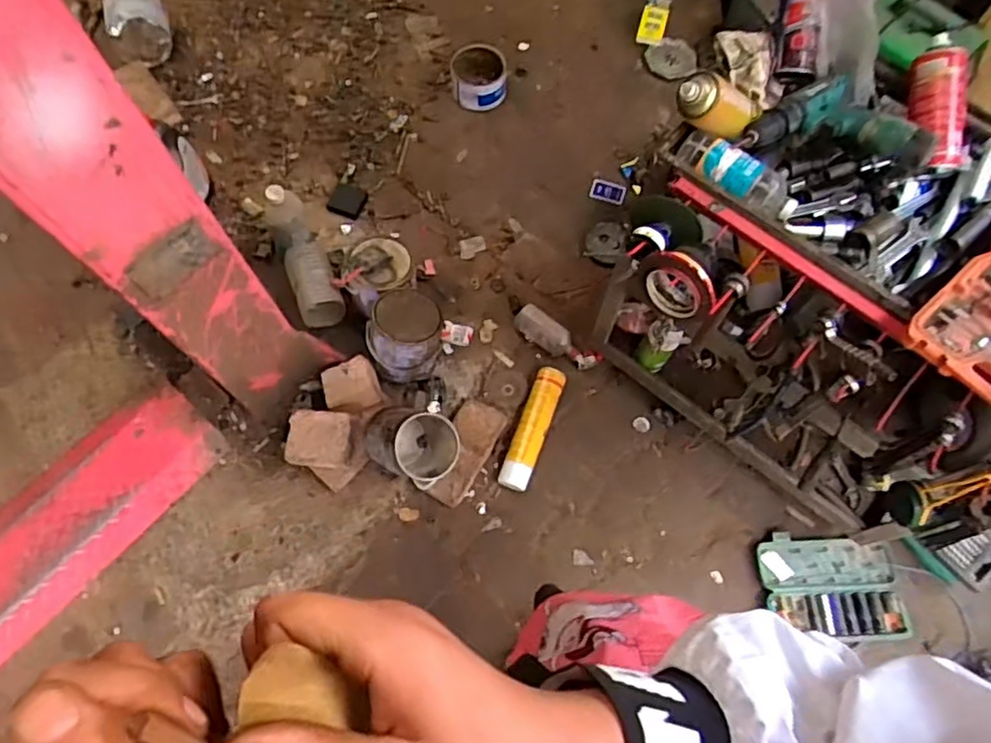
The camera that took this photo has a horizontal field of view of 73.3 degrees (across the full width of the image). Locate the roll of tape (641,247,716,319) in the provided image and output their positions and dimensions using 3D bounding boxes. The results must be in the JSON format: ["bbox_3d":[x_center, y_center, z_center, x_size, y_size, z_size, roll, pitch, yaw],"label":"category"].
[{"bbox_3d":[0.251,-0.118,0.911,0.112,0.115,0.033,39,73,13],"label":"roll of tape"}]

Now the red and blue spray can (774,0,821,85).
[{"bbox_3d":[0.427,-0.500,0.927,0.050,0.063,0.183,3,99,2],"label":"red and blue spray can"}]

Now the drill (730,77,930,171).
[{"bbox_3d":[0.445,-0.333,0.867,0.225,0.067,0.119,12,71,5],"label":"drill"}]

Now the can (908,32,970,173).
[{"bbox_3d":[0.594,-0.356,0.893,0.063,0.061,0.178,-11,96,-3],"label":"can"}]

